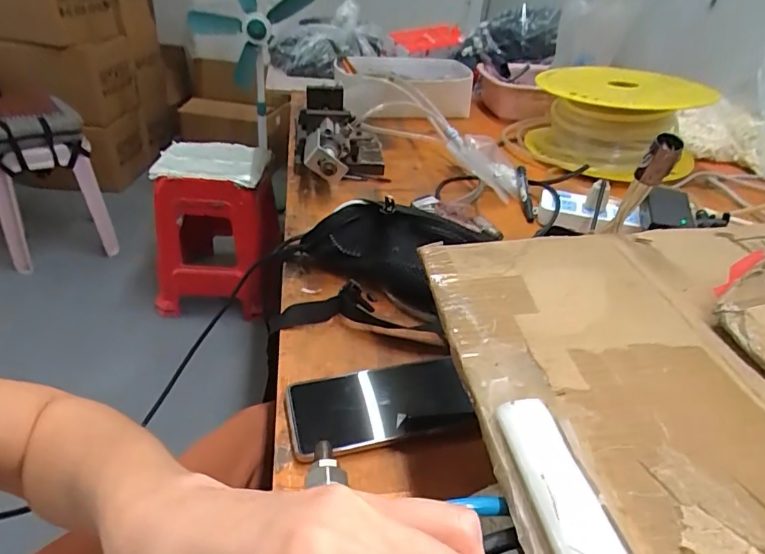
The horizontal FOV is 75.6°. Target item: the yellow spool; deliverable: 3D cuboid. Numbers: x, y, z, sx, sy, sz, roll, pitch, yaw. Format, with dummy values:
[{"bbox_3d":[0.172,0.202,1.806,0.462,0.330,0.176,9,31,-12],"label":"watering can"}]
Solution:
[{"bbox_3d":[0.406,-0.272,0.872,0.253,0.146,0.255,4,34,-3],"label":"yellow spool"}]

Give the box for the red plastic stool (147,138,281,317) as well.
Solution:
[{"bbox_3d":[-0.536,-0.153,1.601,0.373,0.459,0.373,-1,35,-11],"label":"red plastic stool"}]

